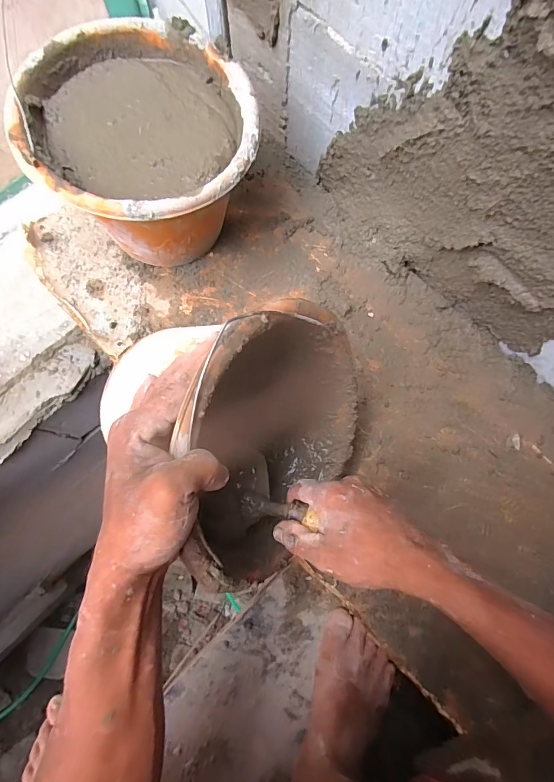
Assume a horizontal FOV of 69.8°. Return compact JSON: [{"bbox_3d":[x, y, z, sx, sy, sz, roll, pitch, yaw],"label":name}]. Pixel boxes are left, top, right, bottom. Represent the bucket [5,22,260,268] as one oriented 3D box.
[{"bbox_3d":[-0.142,-0.272,0.468,0.234,0.164,0.239,0,77,0],"label":"bucket"}]

